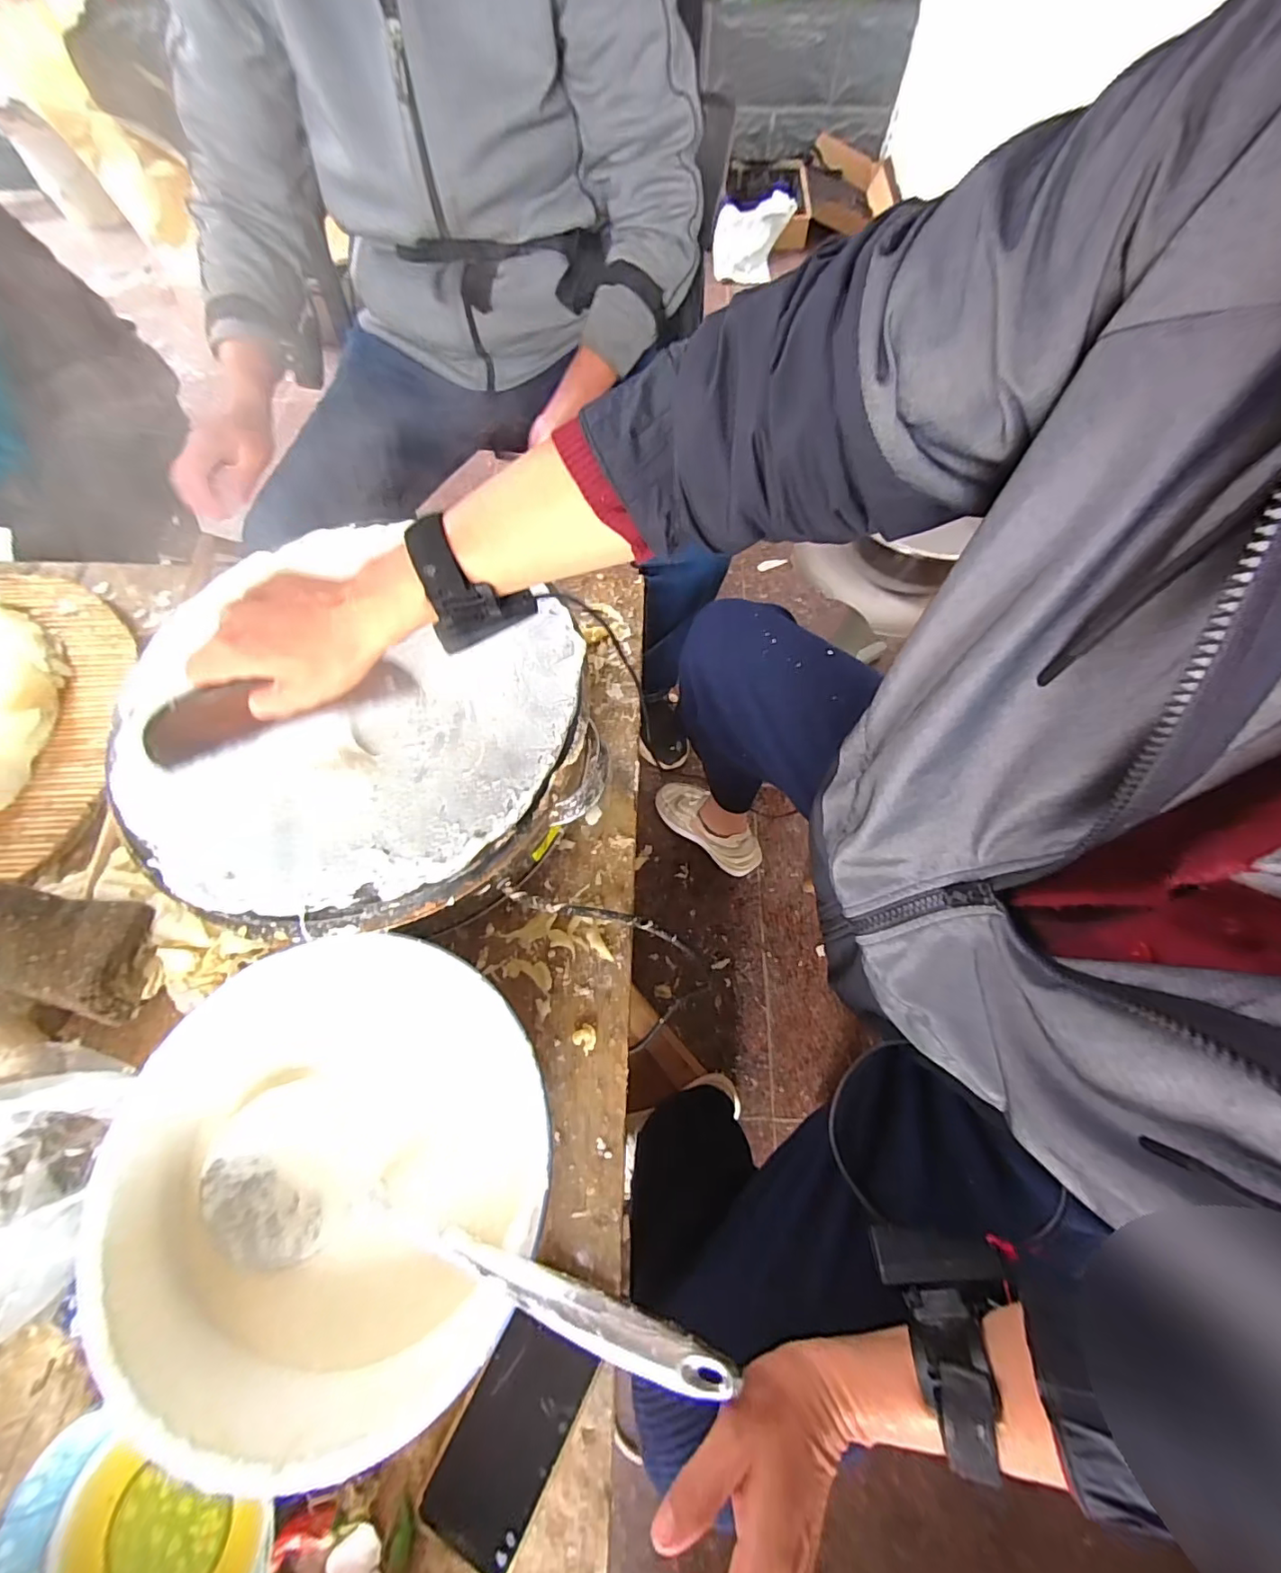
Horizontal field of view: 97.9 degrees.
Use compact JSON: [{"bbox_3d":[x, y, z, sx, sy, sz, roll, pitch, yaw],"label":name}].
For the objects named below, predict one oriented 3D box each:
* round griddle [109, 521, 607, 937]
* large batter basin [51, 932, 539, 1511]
[{"bbox_3d":[-0.232,-0.057,0.460,0.377,0.056,0.348,26,69,11],"label":"round griddle"},{"bbox_3d":[-0.211,0.270,0.411,0.286,0.101,0.291,0,67,0],"label":"large batter basin"}]

